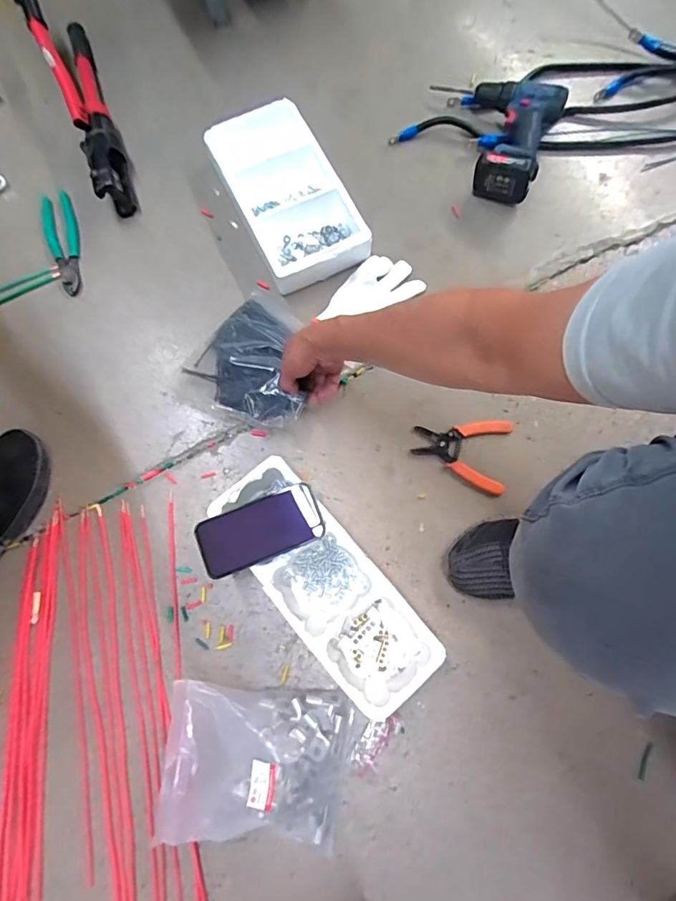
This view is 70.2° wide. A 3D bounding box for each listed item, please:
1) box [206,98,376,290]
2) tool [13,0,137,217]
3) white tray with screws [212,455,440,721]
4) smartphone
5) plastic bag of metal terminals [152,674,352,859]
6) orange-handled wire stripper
[{"bbox_3d":[-0.089,-0.436,0.818,0.166,0.056,0.320,-25,77,-6],"label":"box"},{"bbox_3d":[-0.461,-0.633,0.861,0.078,0.090,0.465,-22,77,-5],"label":"tool"},{"bbox_3d":[-0.021,0.175,0.649,0.129,0.084,0.339,-40,79,-9],"label":"white tray with screws"},{"bbox_3d":[-0.101,0.102,0.620,0.155,0.009,0.076,-19,74,-12],"label":"smartphone"},{"bbox_3d":[-0.097,0.390,0.601,0.220,0.074,0.179,5,76,2],"label":"plastic bag of metal terminals"},{"bbox_3d":[0.185,-0.002,0.728,0.141,0.008,0.112,12,76,3],"label":"orange-handled wire stripper"}]

